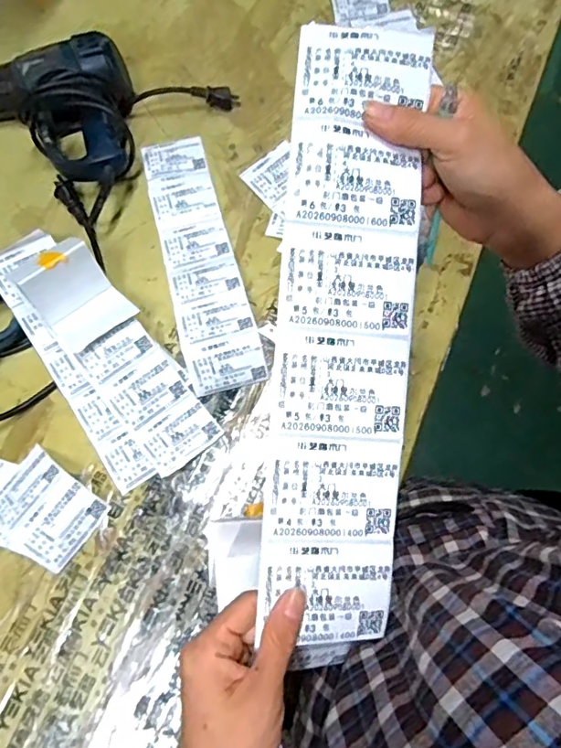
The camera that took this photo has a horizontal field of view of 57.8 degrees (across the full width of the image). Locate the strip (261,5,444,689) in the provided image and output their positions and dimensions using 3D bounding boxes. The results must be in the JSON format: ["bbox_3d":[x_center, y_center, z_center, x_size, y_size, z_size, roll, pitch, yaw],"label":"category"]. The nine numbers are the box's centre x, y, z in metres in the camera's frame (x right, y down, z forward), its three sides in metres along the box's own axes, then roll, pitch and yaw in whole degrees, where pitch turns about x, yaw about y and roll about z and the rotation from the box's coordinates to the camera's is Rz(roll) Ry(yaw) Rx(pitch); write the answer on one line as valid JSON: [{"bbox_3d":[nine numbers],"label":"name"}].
[{"bbox_3d":[0.039,-0.022,0.309,0.082,0.012,0.373,5,90,-8],"label":"strip"}]

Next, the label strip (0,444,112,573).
[{"bbox_3d":[-0.263,0.137,0.520,0.141,0.028,0.107,34,75,11],"label":"label strip"}]

